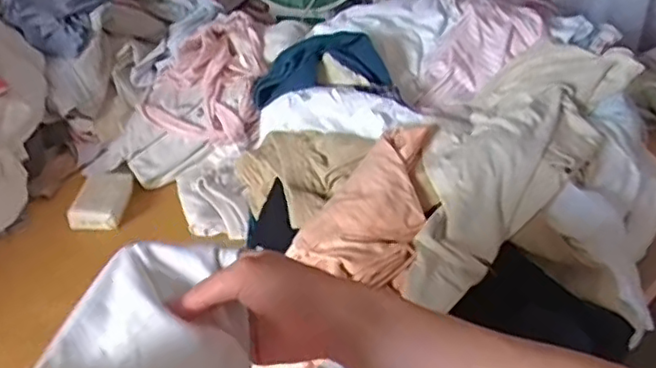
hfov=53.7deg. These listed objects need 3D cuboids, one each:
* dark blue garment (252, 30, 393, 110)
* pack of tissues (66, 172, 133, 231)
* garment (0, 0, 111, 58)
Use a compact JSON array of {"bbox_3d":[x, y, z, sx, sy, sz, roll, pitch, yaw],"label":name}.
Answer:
[{"bbox_3d":[-0.022,-0.155,0.895,0.197,0.070,0.080,-14,34,12],"label":"dark blue garment"},{"bbox_3d":[-0.316,0.021,0.901,0.068,0.028,0.100,-1,36,-4],"label":"pack of tissues"},{"bbox_3d":[-0.445,-0.289,1.057,0.191,0.104,0.148,-13,38,-19],"label":"garment"}]

